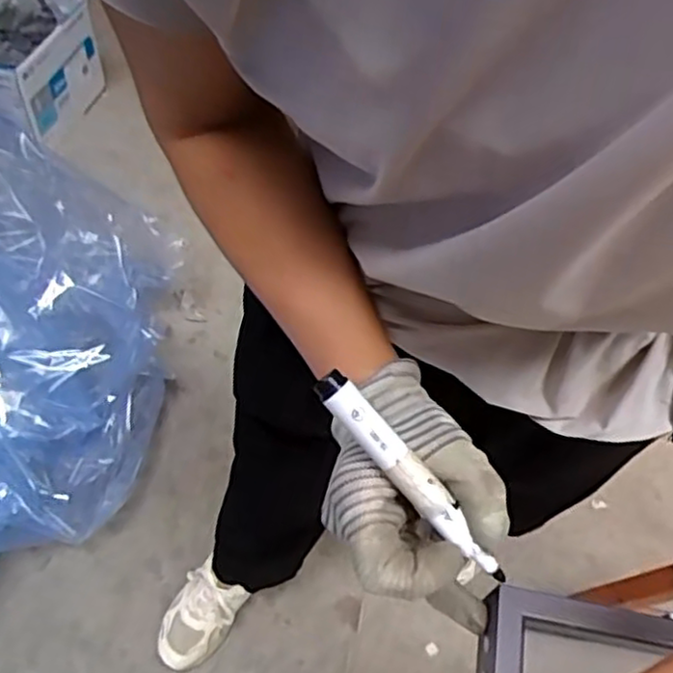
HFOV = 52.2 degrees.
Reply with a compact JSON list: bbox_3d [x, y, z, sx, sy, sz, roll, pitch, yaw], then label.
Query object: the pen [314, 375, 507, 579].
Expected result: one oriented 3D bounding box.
[{"bbox_3d":[0.034,0.066,0.316,0.013,0.013,0.120,-42,93,-25],"label":"pen"}]

